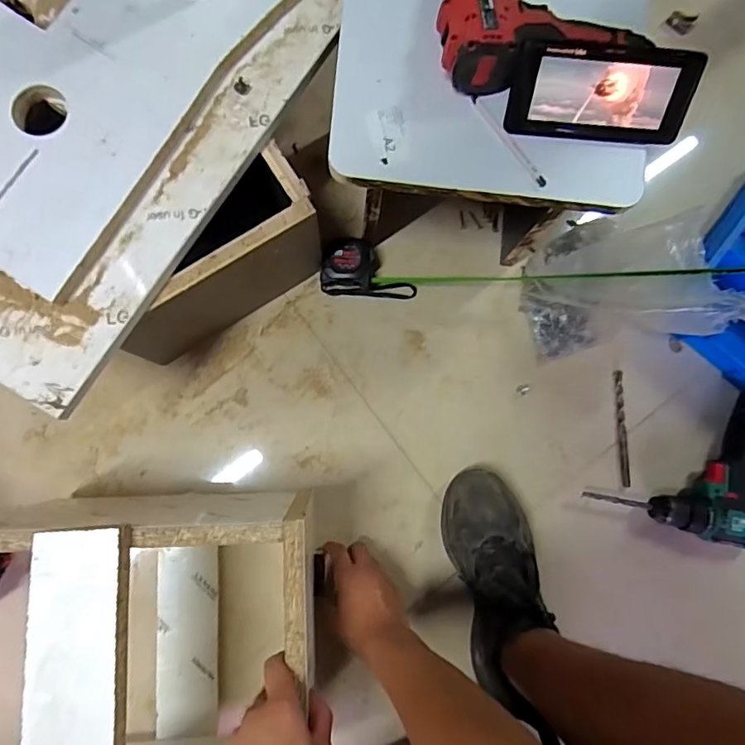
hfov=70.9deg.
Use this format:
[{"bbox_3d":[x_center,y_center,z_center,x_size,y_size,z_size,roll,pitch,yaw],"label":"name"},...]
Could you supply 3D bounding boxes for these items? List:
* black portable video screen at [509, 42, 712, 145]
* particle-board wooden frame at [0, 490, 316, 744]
[{"bbox_3d":[0.212,-0.257,0.484,0.164,0.011,0.078,4,126,-2],"label":"black portable video screen"},{"bbox_3d":[-0.218,0.289,0.537,0.309,0.245,0.297,-3,82,-4],"label":"particle-board wooden frame"}]

